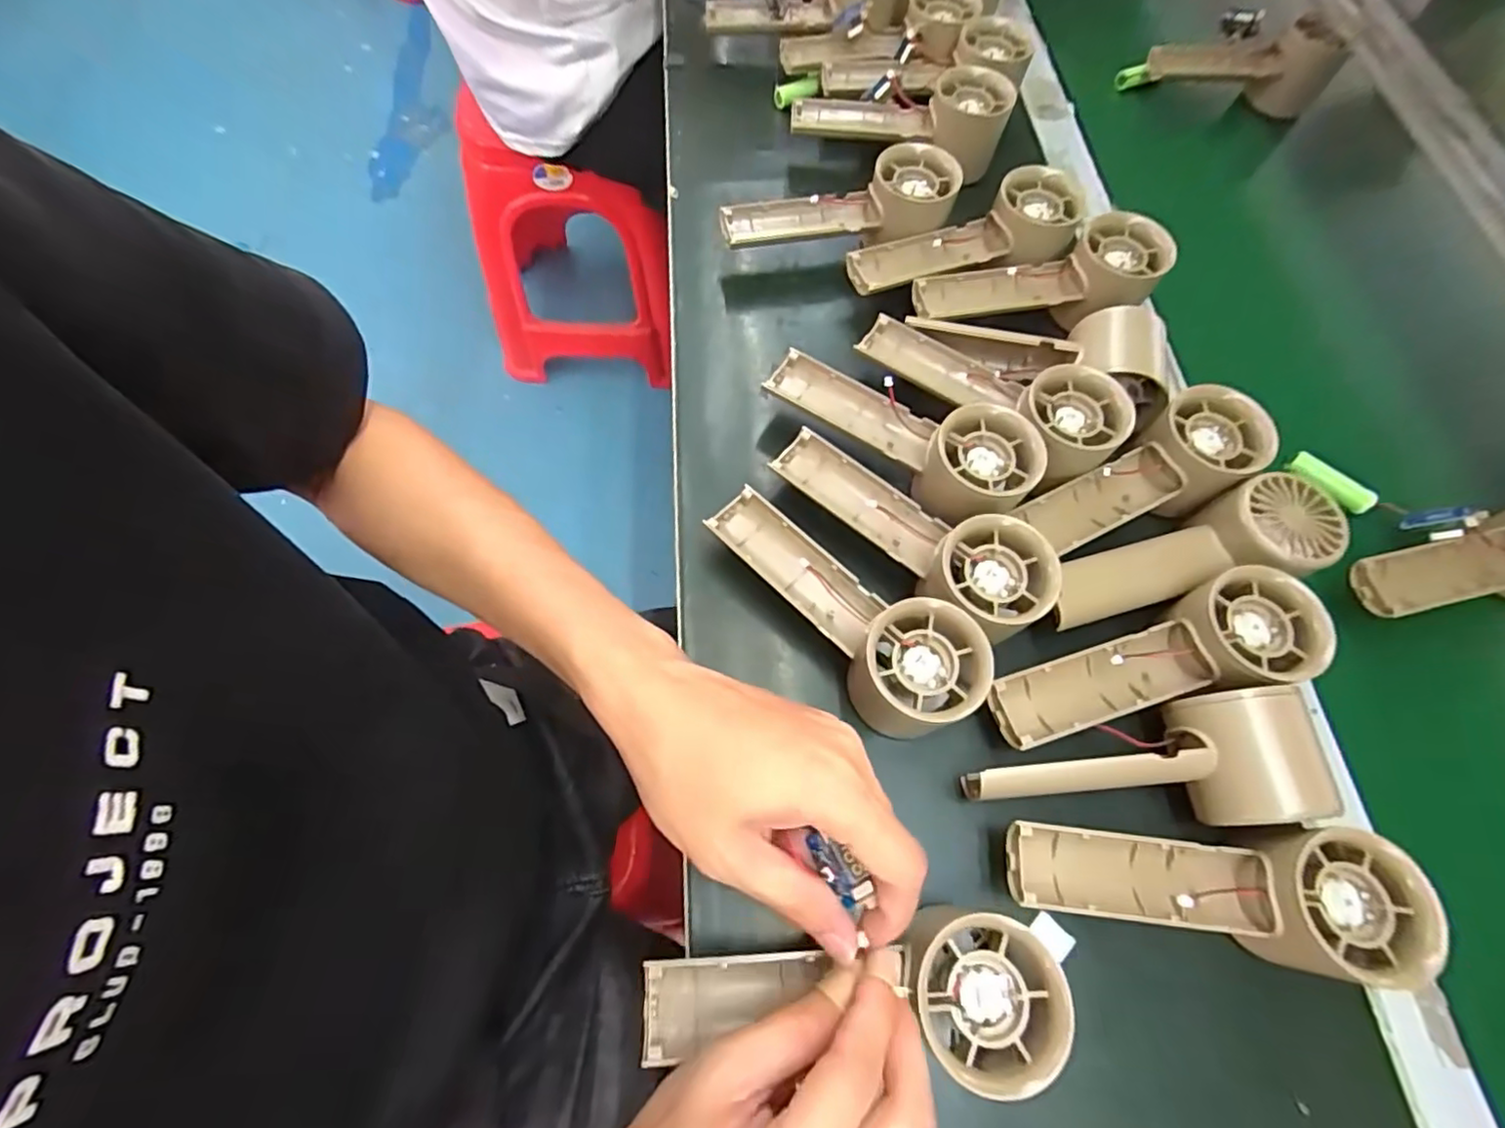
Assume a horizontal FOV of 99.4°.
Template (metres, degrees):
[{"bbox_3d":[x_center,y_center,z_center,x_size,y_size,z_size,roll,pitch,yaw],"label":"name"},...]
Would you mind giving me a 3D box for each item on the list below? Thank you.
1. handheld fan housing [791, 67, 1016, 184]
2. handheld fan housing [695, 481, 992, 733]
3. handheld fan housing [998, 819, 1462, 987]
[{"bbox_3d":[0.109,-0.339,0.477,0.155,0.045,0.062,17,67,5],"label":"handheld fan housing"},{"bbox_3d":[0.039,0.022,0.321,0.153,0.053,0.052,37,70,13],"label":"handheld fan housing"},{"bbox_3d":[0.189,0.137,0.277,0.152,0.061,0.055,9,67,2],"label":"handheld fan housing"}]

